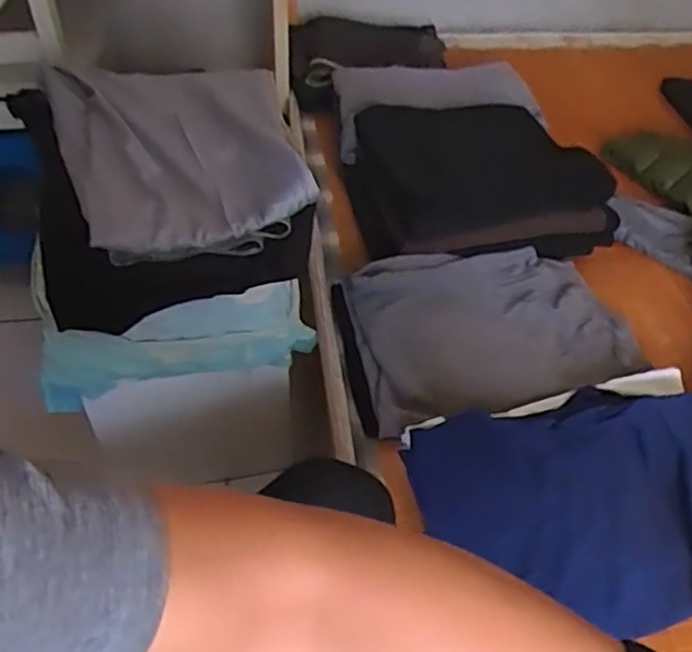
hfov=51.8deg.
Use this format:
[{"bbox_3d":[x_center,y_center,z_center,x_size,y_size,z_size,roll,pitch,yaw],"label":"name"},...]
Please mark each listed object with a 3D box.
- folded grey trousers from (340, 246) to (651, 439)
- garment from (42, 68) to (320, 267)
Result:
[{"bbox_3d":[0.186,0.002,0.934,0.361,0.047,0.256,-10,48,-12],"label":"folded grey trousers"},{"bbox_3d":[-0.199,-0.218,0.840,0.254,0.067,0.327,-13,48,-14],"label":"garment"}]

